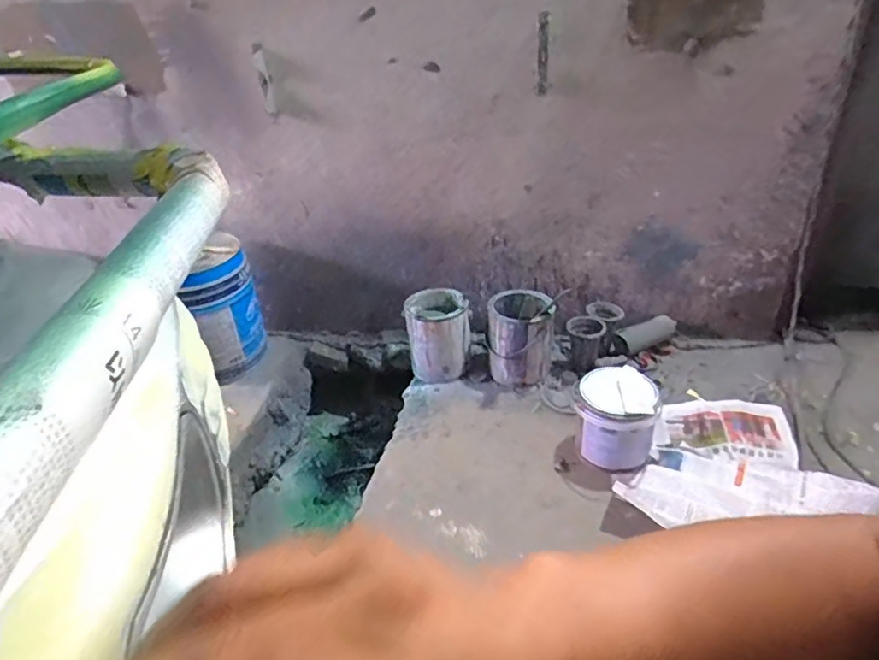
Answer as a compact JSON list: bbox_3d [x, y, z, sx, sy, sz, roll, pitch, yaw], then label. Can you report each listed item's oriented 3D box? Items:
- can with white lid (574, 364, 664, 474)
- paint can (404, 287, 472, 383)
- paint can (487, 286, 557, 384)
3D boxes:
[{"bbox_3d":[0.364,0.184,1.174,0.159,0.171,0.151,11,35,24],"label":"can with white lid"},{"bbox_3d":[-0.001,0.015,1.497,0.166,0.186,0.165,-6,32,-3],"label":"paint can"},{"bbox_3d":[0.207,0.014,1.458,0.164,0.191,0.167,-3,32,2],"label":"paint can"}]

